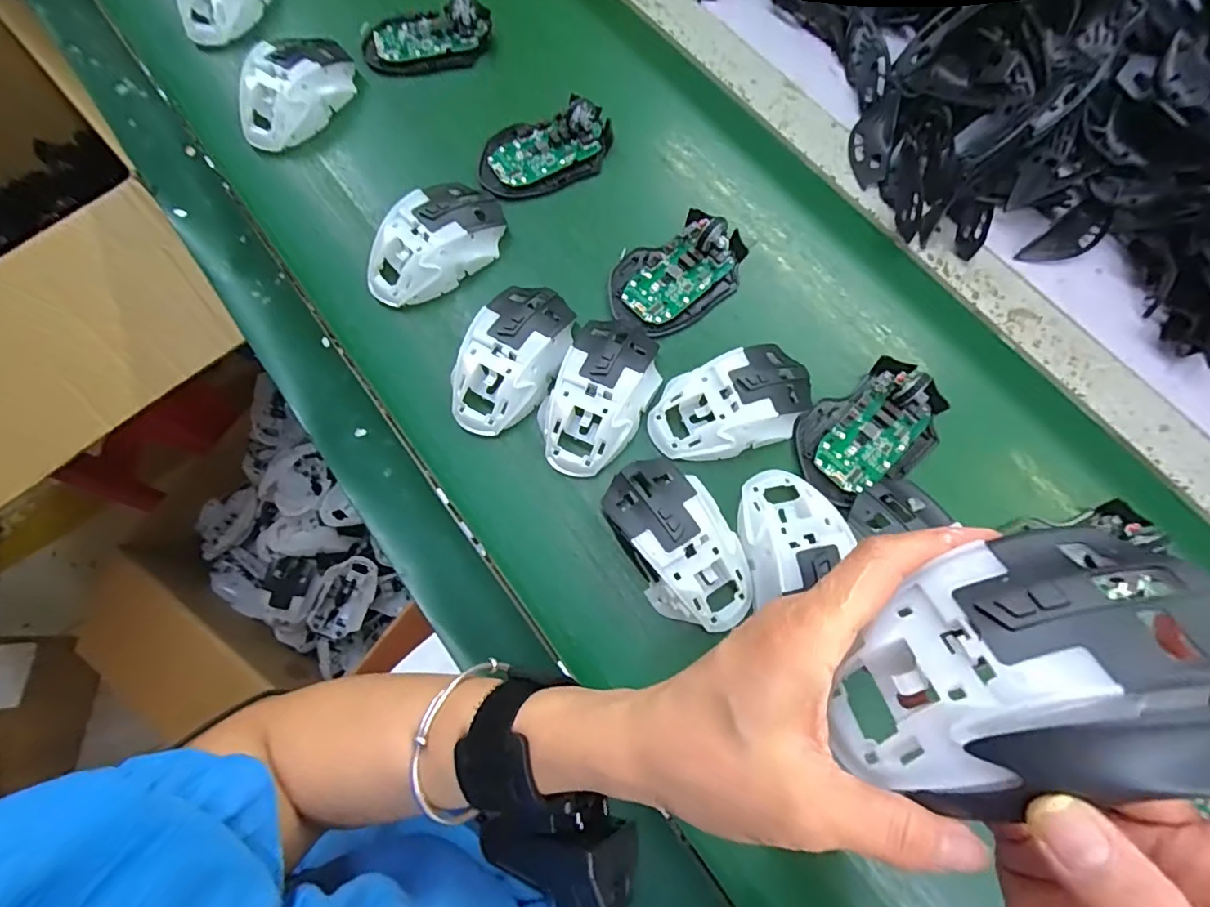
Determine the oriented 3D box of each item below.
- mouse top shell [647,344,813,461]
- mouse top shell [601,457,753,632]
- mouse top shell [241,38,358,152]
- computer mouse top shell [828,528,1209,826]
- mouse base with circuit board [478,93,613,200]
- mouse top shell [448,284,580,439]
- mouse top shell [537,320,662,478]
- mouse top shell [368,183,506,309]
[{"bbox_3d":[0.089,-0.035,0.359,0.114,0.031,0.061,-19,72,-6],"label":"mouse top shell"},{"bbox_3d":[0.046,0.055,0.334,0.063,0.040,0.113,-27,73,-8],"label":"mouse top shell"},{"bbox_3d":[-0.267,-0.315,0.452,0.061,0.036,0.117,30,74,10],"label":"mouse top shell"},{"bbox_3d":[0.123,0.069,0.163,0.113,0.042,0.067,-38,35,21],"label":"computer mouse top shell"},{"bbox_3d":[-0.049,-0.256,0.439,0.116,0.027,0.066,-21,73,-7],"label":"mouse base with circuit board"},{"bbox_3d":[-0.064,-0.068,0.375,0.063,0.042,0.114,21,73,7],"label":"mouse top shell"},{"bbox_3d":[-0.004,-0.042,0.364,0.065,0.037,0.111,27,74,9],"label":"mouse top shell"},{"bbox_3d":[-0.132,-0.163,0.407,0.114,0.045,0.065,-33,74,-10],"label":"mouse top shell"}]

